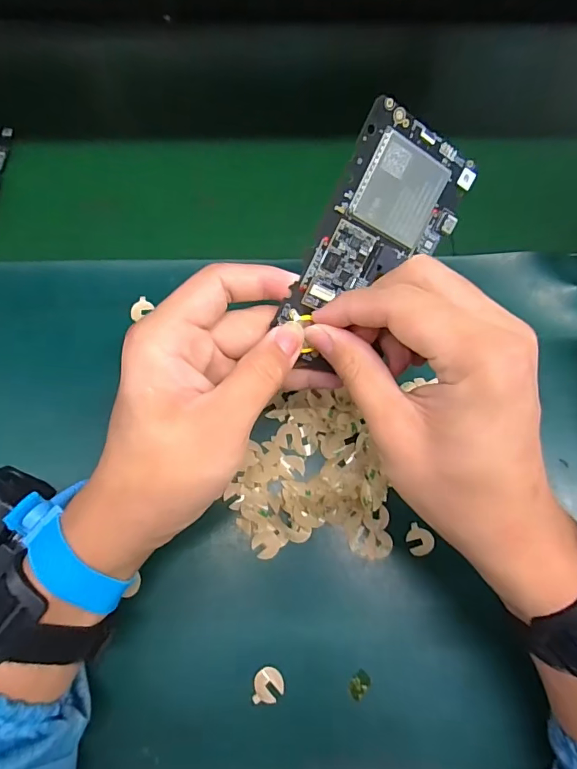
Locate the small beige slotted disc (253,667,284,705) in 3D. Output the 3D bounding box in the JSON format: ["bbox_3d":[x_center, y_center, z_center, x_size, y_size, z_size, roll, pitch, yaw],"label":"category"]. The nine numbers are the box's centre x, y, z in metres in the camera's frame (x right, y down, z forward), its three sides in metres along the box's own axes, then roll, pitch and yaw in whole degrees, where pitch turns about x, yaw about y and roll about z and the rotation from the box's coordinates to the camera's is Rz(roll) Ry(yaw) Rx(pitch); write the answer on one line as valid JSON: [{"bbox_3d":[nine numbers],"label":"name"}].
[{"bbox_3d":[-0.012,0.176,0.268,0.017,0.004,0.018,0,73,-1],"label":"small beige slotted disc"}]

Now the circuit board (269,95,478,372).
[{"bbox_3d":[0.042,-0.063,0.231,0.063,0.005,0.127,18,108,-24],"label":"circuit board"}]

